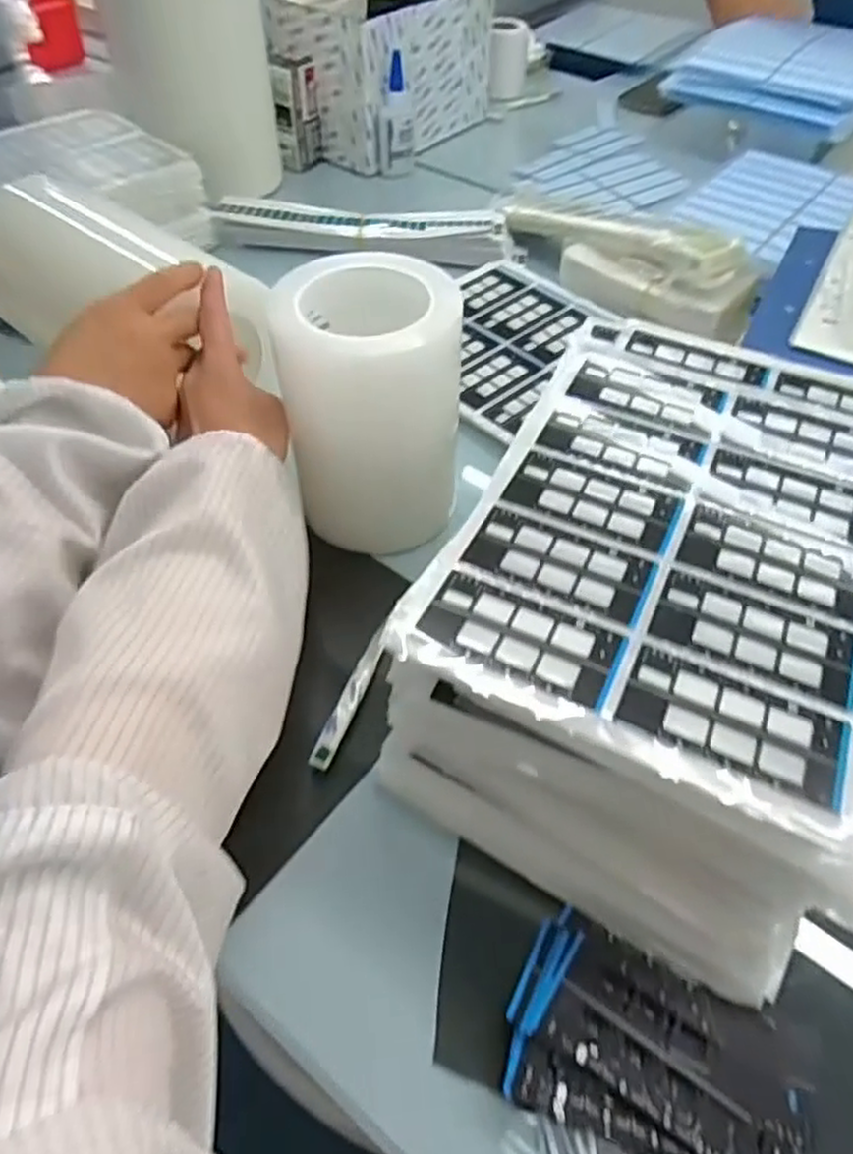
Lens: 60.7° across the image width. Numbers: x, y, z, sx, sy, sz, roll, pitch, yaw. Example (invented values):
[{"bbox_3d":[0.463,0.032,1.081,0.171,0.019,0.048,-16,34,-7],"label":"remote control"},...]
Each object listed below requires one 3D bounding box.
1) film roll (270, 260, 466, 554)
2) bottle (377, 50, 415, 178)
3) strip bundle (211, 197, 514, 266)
[{"bbox_3d":[-0.034,-0.110,0.483,0.106,0.164,0.095,7,51,6],"label":"film roll"},{"bbox_3d":[-0.036,-0.554,0.885,0.042,0.122,0.049,0,50,1],"label":"bottle"},{"bbox_3d":[-0.068,-0.377,0.785,0.315,0.028,0.075,4,50,4],"label":"strip bundle"}]

